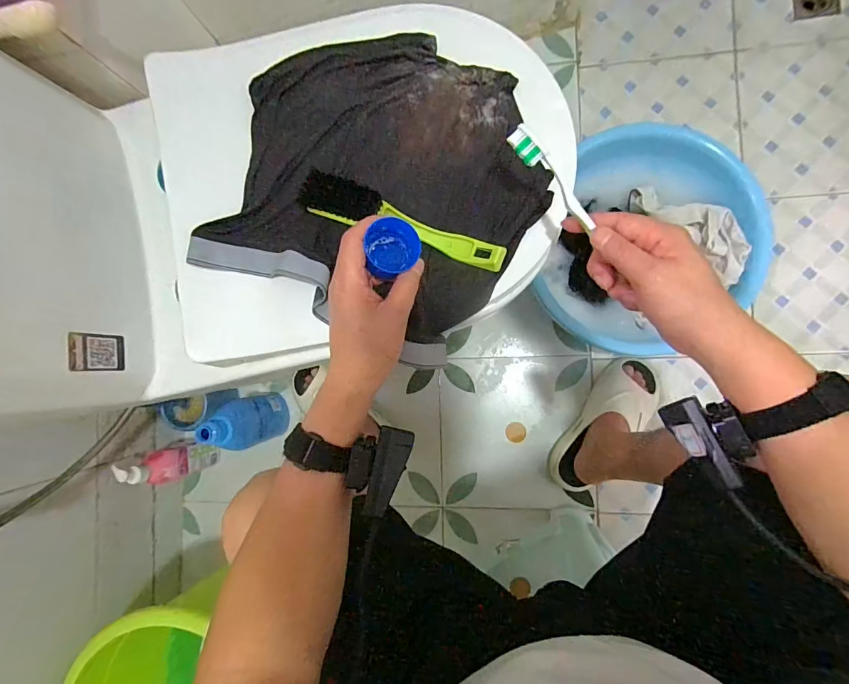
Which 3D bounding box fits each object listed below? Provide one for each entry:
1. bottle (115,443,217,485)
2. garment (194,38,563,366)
[{"bbox_3d":[-0.477,0.231,0.771,0.050,0.195,0.060,-16,86,7],"label":"bottle"},{"bbox_3d":[-0.045,-0.159,0.405,0.296,0.046,0.288,29,93,9],"label":"garment"}]

